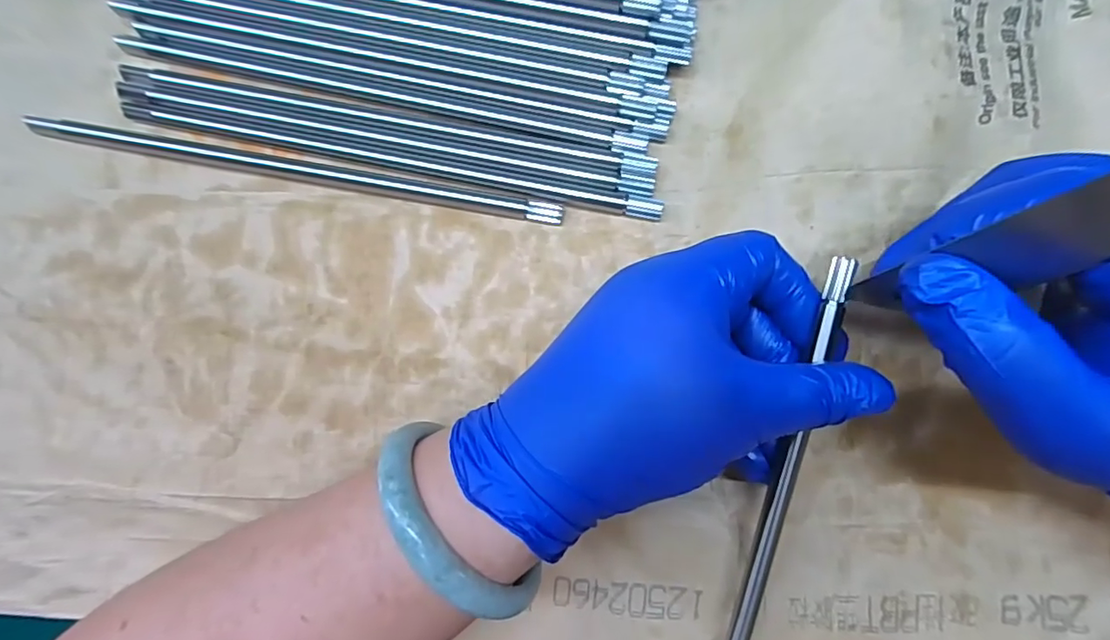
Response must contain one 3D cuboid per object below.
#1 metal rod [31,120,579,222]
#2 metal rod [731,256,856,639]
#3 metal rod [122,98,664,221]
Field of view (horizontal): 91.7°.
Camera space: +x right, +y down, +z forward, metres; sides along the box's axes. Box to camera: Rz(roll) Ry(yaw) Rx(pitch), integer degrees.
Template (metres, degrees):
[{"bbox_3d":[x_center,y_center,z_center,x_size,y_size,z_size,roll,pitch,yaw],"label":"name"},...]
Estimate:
[{"bbox_3d":[-0.111,-0.064,0.225,0.231,0.008,0.008,11,88,7],"label":"metal rod"},{"bbox_3d":[0.069,0.085,0.183,0.007,0.004,0.214,13,98,7],"label":"metal rod"},{"bbox_3d":[-0.072,-0.067,0.224,0.233,0.004,0.008,12,88,7],"label":"metal rod"}]

